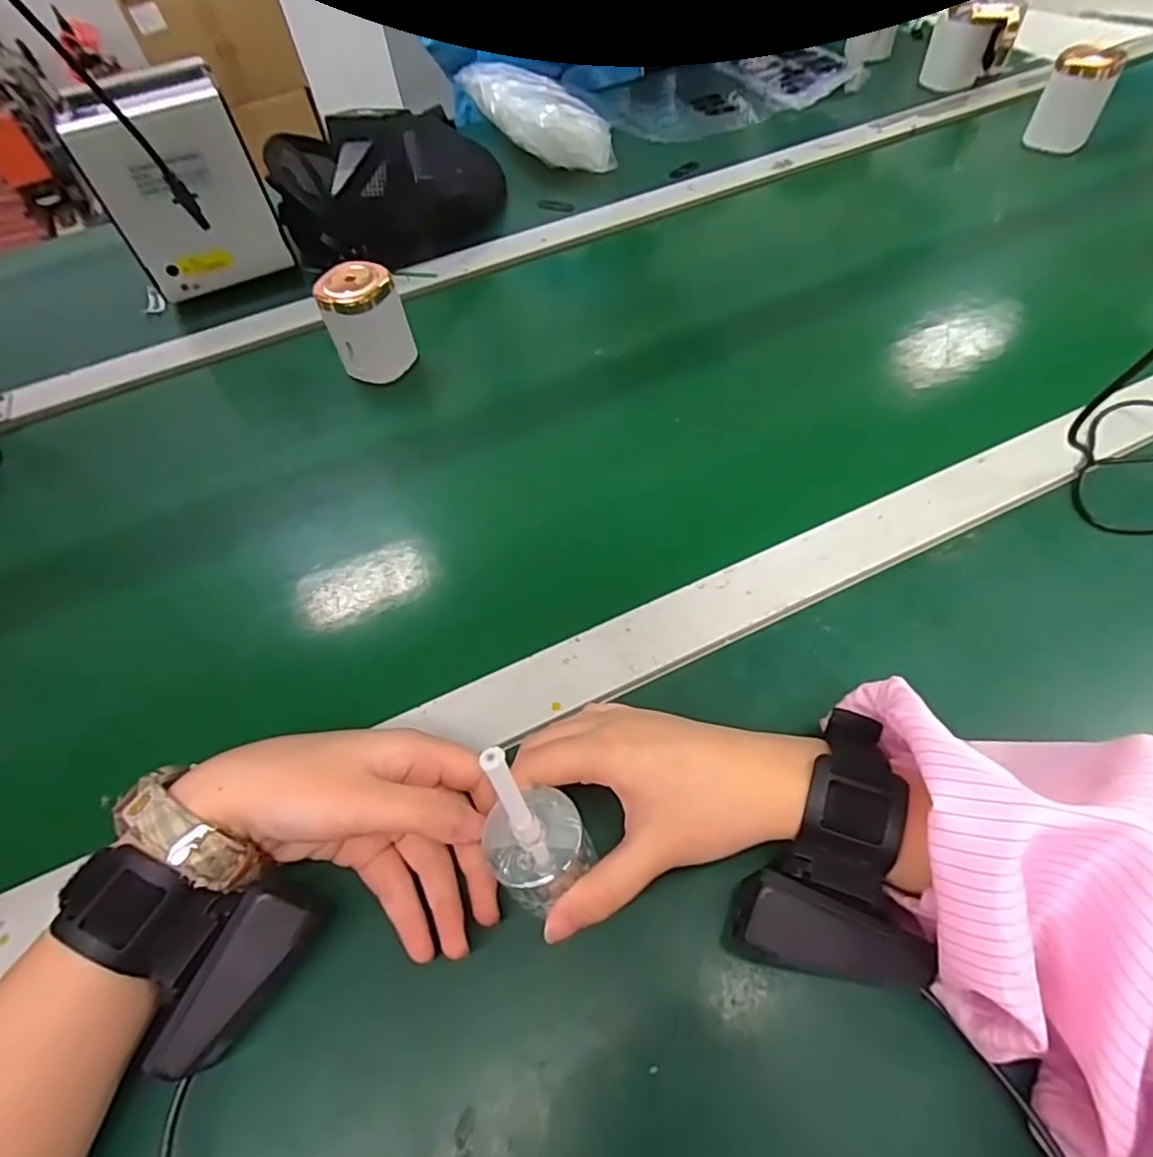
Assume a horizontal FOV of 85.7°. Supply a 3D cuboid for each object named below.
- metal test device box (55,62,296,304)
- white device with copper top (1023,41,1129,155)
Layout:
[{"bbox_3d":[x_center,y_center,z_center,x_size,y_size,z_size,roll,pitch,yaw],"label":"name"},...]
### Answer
[{"bbox_3d":[-0.364,-0.367,0.577,0.127,0.144,0.113,-25,55,-9],"label":"metal test device box"},{"bbox_3d":[0.504,-0.485,0.630,0.056,0.076,0.051,26,62,23],"label":"white device with copper top"}]

